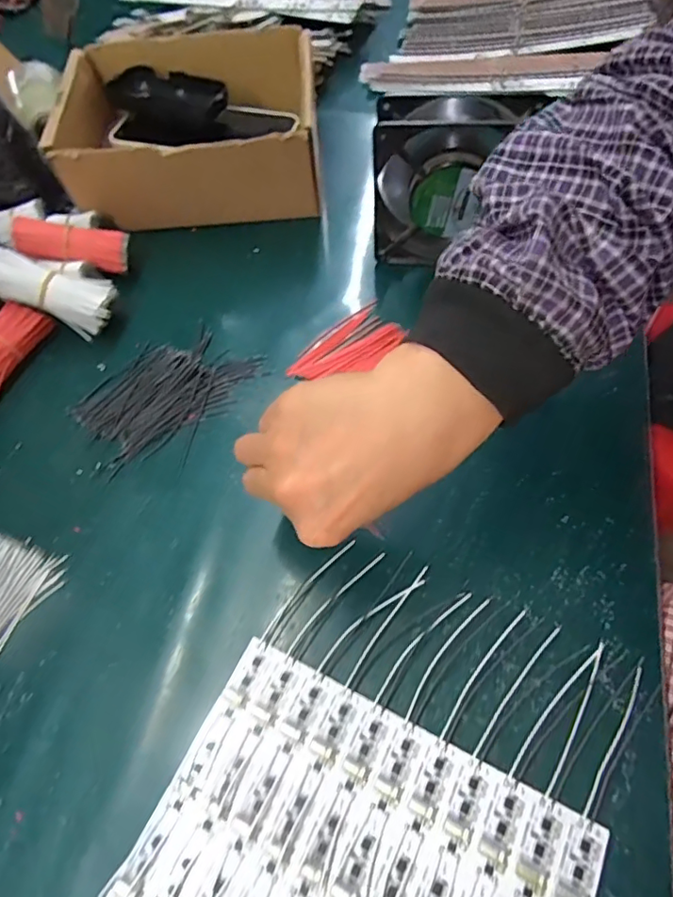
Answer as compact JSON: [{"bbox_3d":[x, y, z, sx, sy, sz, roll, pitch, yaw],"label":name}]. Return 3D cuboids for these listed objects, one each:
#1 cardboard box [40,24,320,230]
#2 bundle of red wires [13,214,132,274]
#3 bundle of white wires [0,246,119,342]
[{"bbox_3d":[-0.128,-0.288,0.512,0.216,0.091,0.176,-5,57,0],"label":"cardboard box"},{"bbox_3d":[-0.218,-0.170,0.460,0.088,0.022,0.028,7,56,-14],"label":"bundle of red wires"},{"bbox_3d":[-0.219,-0.123,0.429,0.091,0.032,0.037,20,58,-14],"label":"bundle of white wires"}]

